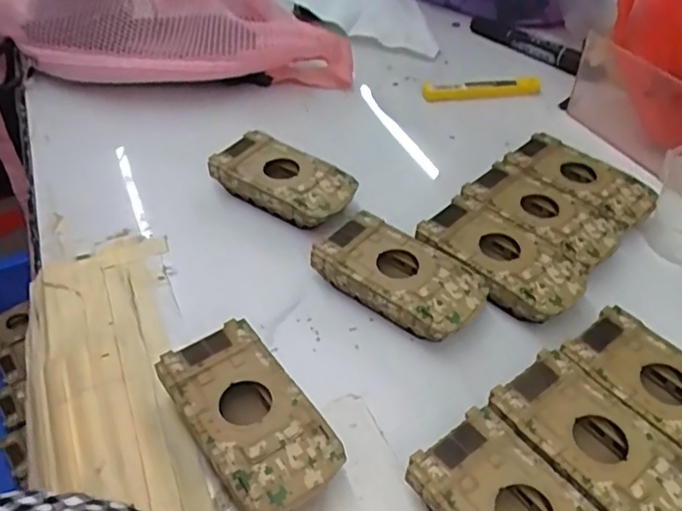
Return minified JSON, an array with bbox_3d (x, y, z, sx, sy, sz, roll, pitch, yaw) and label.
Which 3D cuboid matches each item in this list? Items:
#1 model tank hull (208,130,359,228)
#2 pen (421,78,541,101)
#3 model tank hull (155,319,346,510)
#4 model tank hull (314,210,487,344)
[{"bbox_3d":[-0.038,-0.049,0.417,0.093,0.025,0.048,26,50,23],"label":"model tank hull"},{"bbox_3d":[0.122,-0.146,0.530,0.106,0.013,0.012,-6,45,-7],"label":"pen"},{"bbox_3d":[-0.043,0.078,0.289,0.050,0.025,0.096,-27,52,-26],"label":"model tank hull"},{"bbox_3d":[0.035,0.014,0.356,0.093,0.026,0.051,32,53,27],"label":"model tank hull"}]

